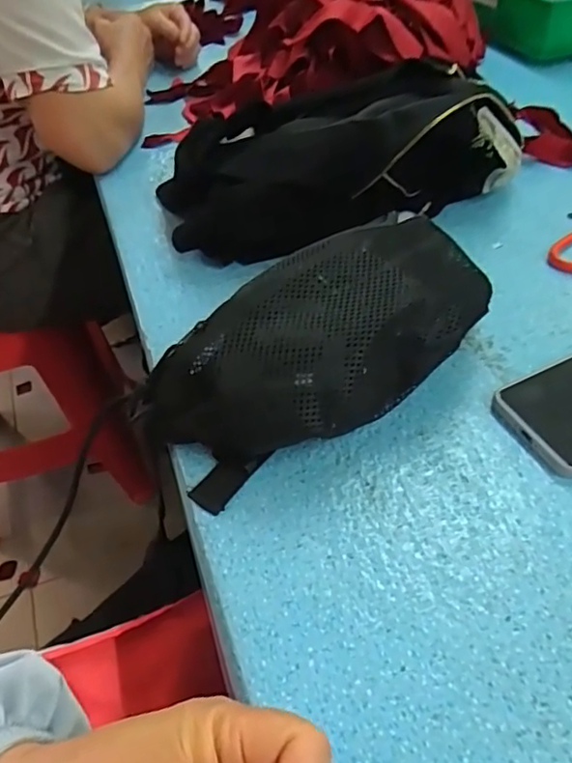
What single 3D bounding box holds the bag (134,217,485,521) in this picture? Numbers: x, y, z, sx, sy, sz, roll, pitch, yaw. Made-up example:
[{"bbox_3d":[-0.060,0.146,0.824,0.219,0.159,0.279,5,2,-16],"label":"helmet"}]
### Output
[{"bbox_3d":[0.037,-0.029,0.409,0.273,0.091,0.121,-30,53,-21],"label":"bag"}]

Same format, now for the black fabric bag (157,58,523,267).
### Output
[{"bbox_3d":[0.059,-0.210,0.563,0.352,0.103,0.126,-12,48,-7],"label":"black fabric bag"}]

